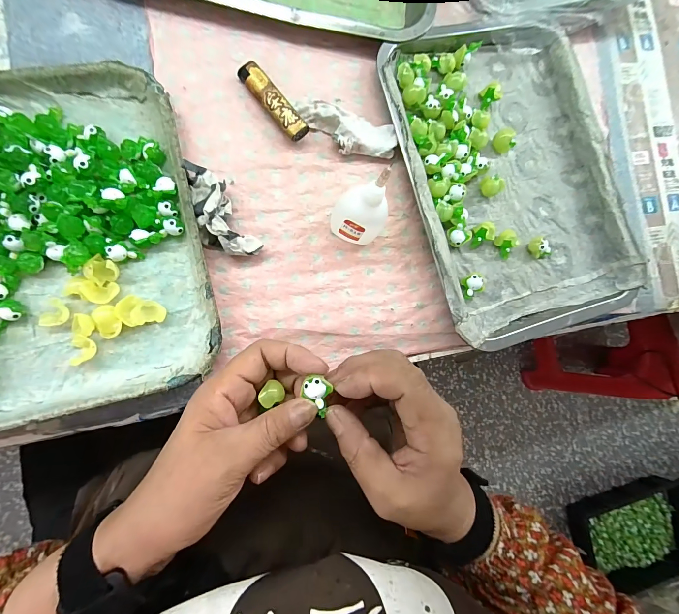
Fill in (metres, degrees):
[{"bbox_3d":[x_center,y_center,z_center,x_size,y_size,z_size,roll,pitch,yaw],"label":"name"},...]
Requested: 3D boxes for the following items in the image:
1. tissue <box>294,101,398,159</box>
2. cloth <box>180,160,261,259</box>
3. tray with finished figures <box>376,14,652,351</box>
[{"bbox_3d":[0.007,-0.164,0.301,0.091,0.018,0.042,2,87,-8],"label":"tissue"},{"bbox_3d":[-0.104,-0.078,0.271,0.039,0.029,0.086,-32,92,-8],"label":"cloth"},{"bbox_3d":[0.184,-0.132,0.324,0.237,0.028,0.306,-16,89,-9],"label":"tray with finished figures"}]

